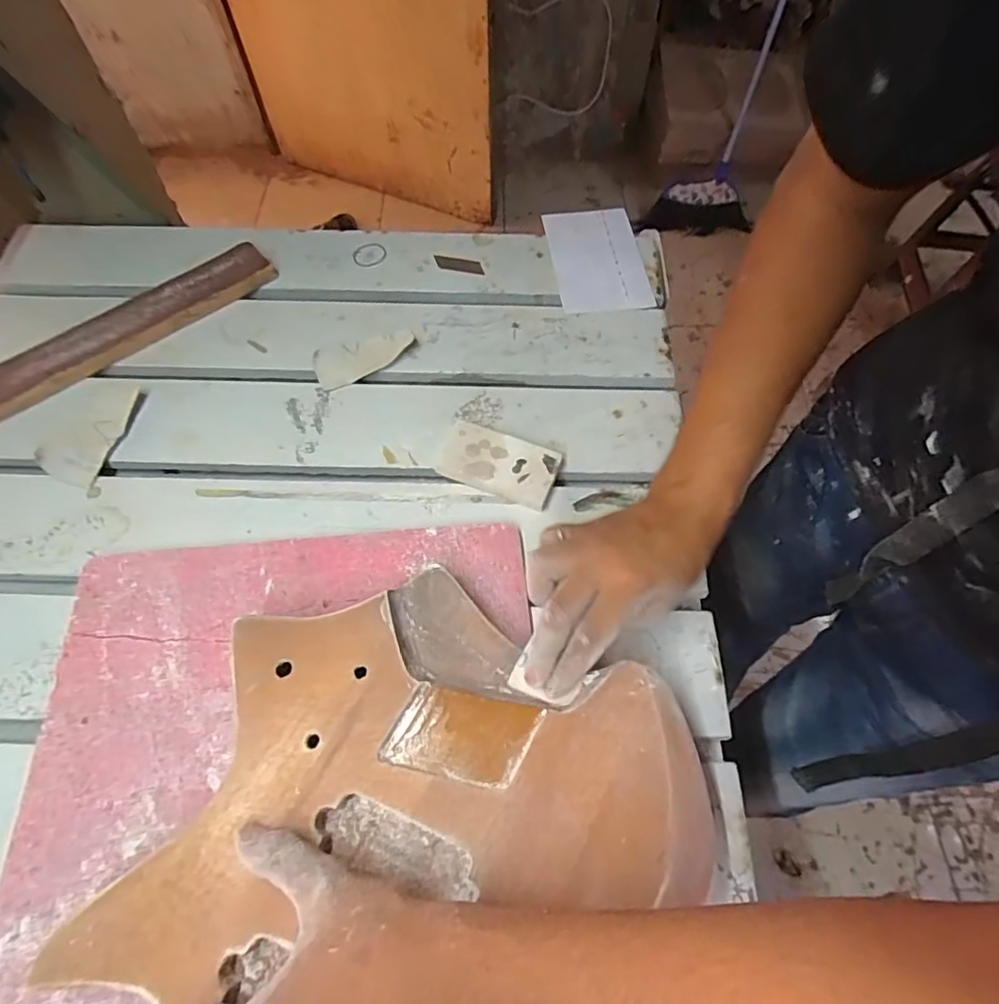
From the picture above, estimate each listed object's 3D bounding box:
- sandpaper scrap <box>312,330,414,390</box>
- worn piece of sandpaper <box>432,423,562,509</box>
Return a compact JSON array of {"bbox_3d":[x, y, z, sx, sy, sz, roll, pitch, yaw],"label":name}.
[{"bbox_3d":[-0.128,-0.140,0.531,0.096,0.018,0.040,-26,65,-13],"label":"sandpaper scrap"},{"bbox_3d":[-0.002,-0.032,0.471,0.099,0.019,0.050,18,64,9],"label":"worn piece of sandpaper"}]

